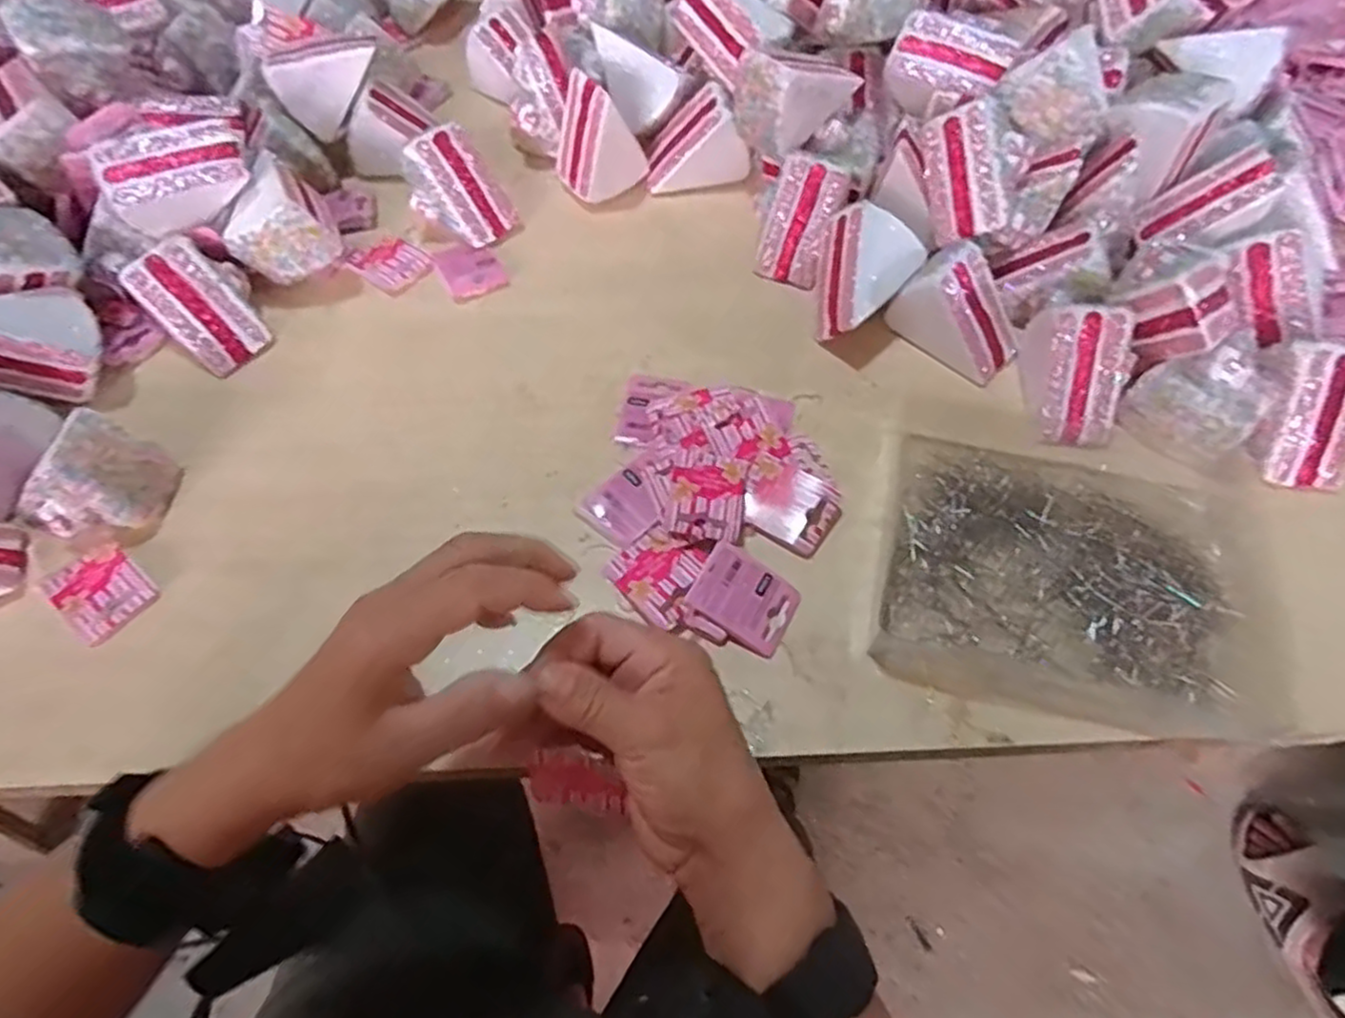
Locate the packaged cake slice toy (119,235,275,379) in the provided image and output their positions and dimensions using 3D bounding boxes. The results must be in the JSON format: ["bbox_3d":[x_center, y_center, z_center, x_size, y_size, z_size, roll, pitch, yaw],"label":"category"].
[{"bbox_3d":[-0.330,-0.140,0.515,0.069,0.069,0.057,38,67,17],"label":"packaged cake slice toy"}]

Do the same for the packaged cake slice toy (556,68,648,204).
[{"bbox_3d":[-0.061,-0.304,0.598,0.064,0.084,0.053,-33,67,-17],"label":"packaged cake slice toy"}]

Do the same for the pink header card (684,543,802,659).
[{"bbox_3d":[0.043,0.054,0.436,0.062,0.006,0.047,36,68,0],"label":"pink header card"}]

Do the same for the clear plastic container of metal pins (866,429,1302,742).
[{"bbox_3d":[0.249,0.038,0.456,0.237,0.023,0.173,8,60,4],"label":"clear plastic container of metal pins"}]

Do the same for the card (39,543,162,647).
[{"bbox_3d":[-0.336,0.048,0.432,0.056,0.009,0.044,35,66,18],"label":"card"}]

